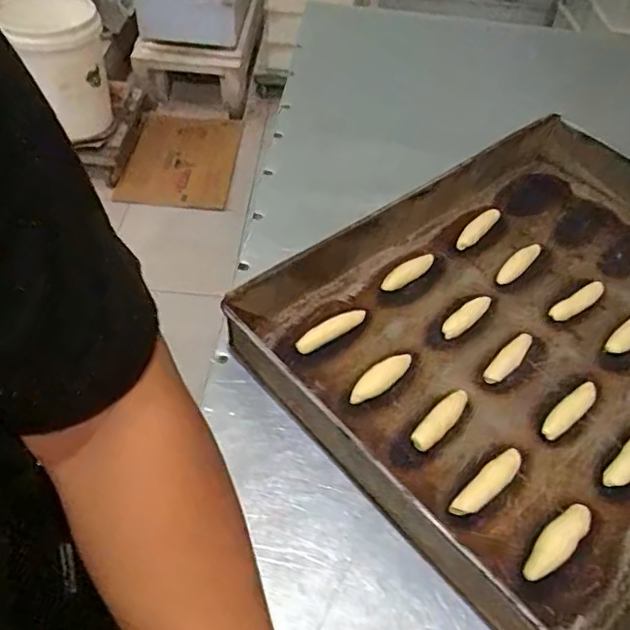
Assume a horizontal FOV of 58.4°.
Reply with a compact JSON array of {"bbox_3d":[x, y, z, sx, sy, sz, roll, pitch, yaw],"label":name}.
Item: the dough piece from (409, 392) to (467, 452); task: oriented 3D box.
[{"bbox_3d":[0.105,0.083,0.461,0.017,0.018,0.069,37,57,24],"label":"dough piece"}]

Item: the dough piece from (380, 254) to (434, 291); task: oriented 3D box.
[{"bbox_3d":[0.094,-0.044,0.568,0.071,0.015,0.017,-32,59,-27],"label":"dough piece"}]

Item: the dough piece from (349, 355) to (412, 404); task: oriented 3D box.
[{"bbox_3d":[0.057,0.053,0.485,0.070,0.011,0.020,-34,60,-28],"label":"dough piece"}]

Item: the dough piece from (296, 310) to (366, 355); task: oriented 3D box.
[{"bbox_3d":[0.015,0.012,0.513,0.075,0.012,0.013,-28,57,-25],"label":"dough piece"}]

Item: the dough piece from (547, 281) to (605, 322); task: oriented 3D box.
[{"bbox_3d":[0.260,-0.013,0.557,0.076,0.008,0.018,-27,57,-25],"label":"dough piece"}]

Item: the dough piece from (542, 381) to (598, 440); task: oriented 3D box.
[{"bbox_3d":[0.214,0.080,0.474,0.074,0.011,0.019,-31,59,-27],"label":"dough piece"}]

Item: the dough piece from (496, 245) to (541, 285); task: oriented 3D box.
[{"bbox_3d":[0.211,-0.054,0.585,0.019,0.008,0.070,37,57,24],"label":"dough piece"}]

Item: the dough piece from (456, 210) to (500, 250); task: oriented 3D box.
[{"bbox_3d":[0.178,-0.095,0.617,0.019,0.012,0.073,36,56,23],"label":"dough piece"}]

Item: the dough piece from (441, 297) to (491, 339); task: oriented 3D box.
[{"bbox_3d":[0.144,0.001,0.535,0.065,0.013,0.019,-36,61,-29],"label":"dough piece"}]

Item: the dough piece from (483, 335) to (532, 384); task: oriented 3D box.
[{"bbox_3d":[0.174,0.039,0.505,0.019,0.008,0.067,36,56,23],"label":"dough piece"}]

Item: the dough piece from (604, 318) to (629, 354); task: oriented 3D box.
[{"bbox_3d":[0.297,0.018,0.532,0.065,0.008,0.020,-32,59,-27],"label":"dough piece"}]

